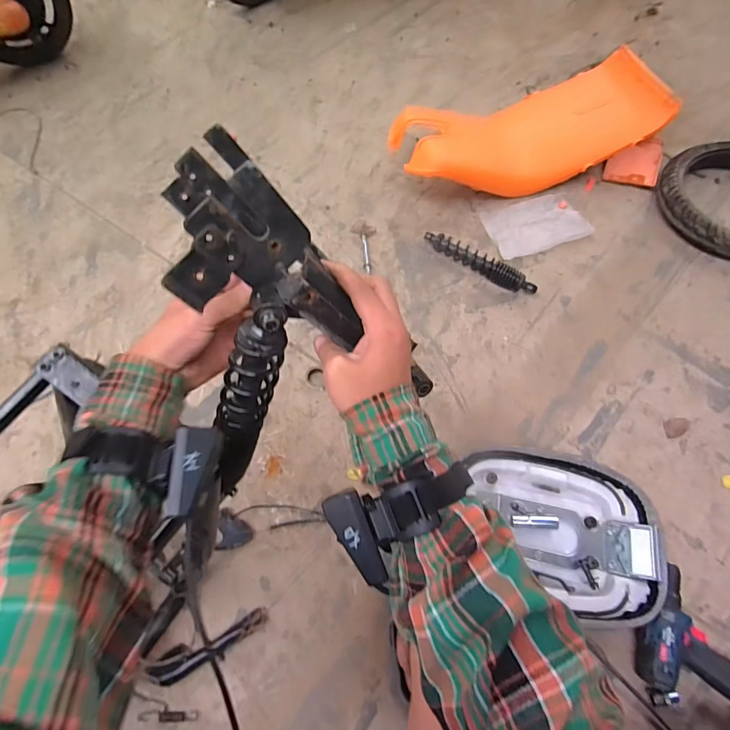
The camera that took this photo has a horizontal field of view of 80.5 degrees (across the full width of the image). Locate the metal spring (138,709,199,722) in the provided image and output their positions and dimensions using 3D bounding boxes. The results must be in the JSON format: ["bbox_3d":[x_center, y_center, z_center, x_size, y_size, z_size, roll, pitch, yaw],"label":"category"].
[{"bbox_3d":[-0.311,0.558,0.684,0.088,0.013,0.015,1,65,1],"label":"metal spring"}]

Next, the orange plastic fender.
[{"bbox_3d":[0.423,-0.611,1.146,0.675,0.180,0.265,-16,66,-7],"label":"orange plastic fender"}]

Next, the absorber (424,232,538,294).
[{"bbox_3d":[0.278,-0.253,1.044,0.298,0.044,0.055,34,70,15],"label":"absorber"}]

